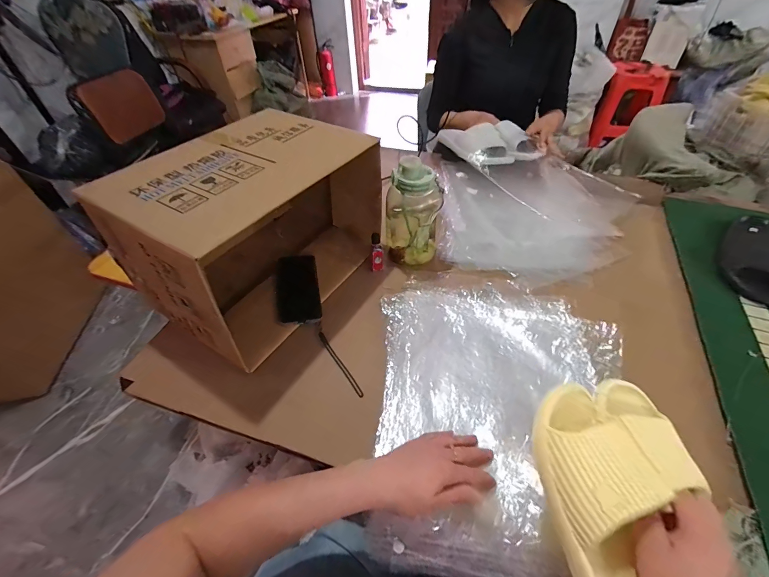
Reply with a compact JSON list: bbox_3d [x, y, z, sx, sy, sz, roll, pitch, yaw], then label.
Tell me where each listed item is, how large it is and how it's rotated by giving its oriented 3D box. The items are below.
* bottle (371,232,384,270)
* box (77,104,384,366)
[{"bbox_3d":[-0.015,-0.074,0.704,0.024,0.090,0.021,-3,46,0],"label":"bottle"},{"bbox_3d":[-0.214,-0.113,0.639,0.250,0.259,0.420,23,52,24],"label":"box"}]

